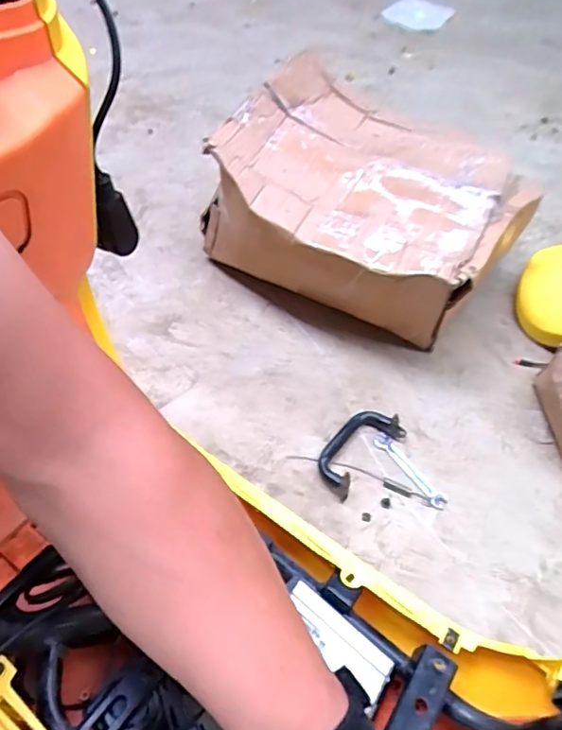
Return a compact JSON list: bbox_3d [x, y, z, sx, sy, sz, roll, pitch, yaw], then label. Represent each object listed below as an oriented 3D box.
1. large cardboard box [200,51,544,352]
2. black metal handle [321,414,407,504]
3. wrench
[{"bbox_3d":[0.128,-0.246,0.882,0.428,0.204,0.320,33,58,18],"label":"large cardboard box"},{"bbox_3d":[0.111,0.118,0.786,0.070,0.032,0.142,41,60,22],"label":"black metal handle"},{"bbox_3d":[0.183,0.151,0.778,0.023,0.007,0.126,-31,63,-25],"label":"wrench"}]

